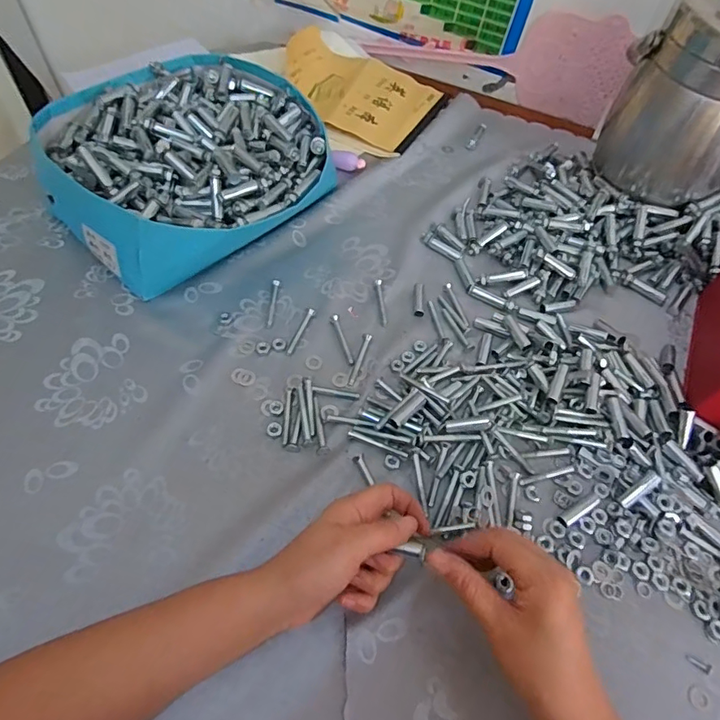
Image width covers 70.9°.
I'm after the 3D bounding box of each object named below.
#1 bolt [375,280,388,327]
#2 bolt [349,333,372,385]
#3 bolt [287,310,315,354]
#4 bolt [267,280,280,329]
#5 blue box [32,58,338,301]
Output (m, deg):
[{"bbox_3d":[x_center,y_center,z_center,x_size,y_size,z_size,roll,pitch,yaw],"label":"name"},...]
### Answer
[{"bbox_3d":[0.022,-0.060,0.529,0.007,0.005,0.059,-2,58,-6],"label":"bolt"},{"bbox_3d":[0.000,-0.001,0.493,0.008,0.004,0.060,18,58,6],"label":"bolt"},{"bbox_3d":[-0.059,-0.029,0.506,0.008,0.005,0.057,19,58,7],"label":"bolt"},{"bbox_3d":[-0.089,-0.059,0.517,0.007,0.007,0.056,7,58,-1],"label":"bolt"},{"bbox_3d":[-0.187,-0.218,0.564,0.278,0.091,0.269,-36,67,-24],"label":"blue box"}]

